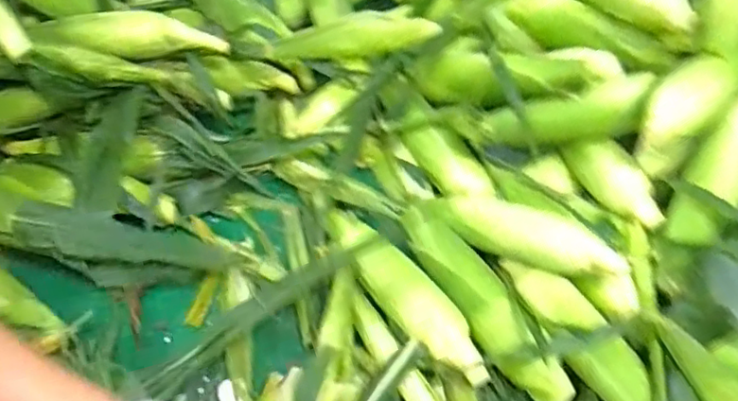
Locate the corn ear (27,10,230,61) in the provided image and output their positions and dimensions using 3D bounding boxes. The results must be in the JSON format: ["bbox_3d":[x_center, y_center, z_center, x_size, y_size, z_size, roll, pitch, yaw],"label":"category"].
[{"bbox_3d":[-0.267,-0.188,0.689,0.207,0.044,0.055,-2,53,-20],"label":"corn ear"}]

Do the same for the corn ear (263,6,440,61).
[{"bbox_3d":[-0.019,-0.195,0.740,0.201,0.053,0.040,-2,52,-3],"label":"corn ear"}]

